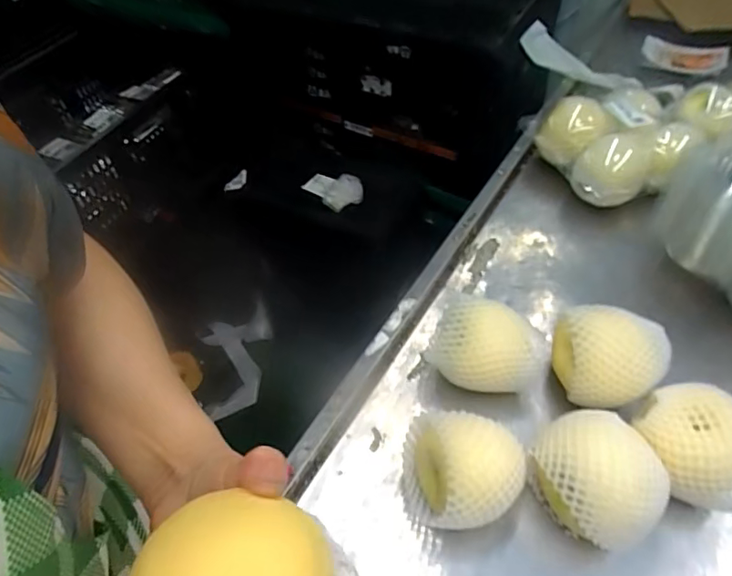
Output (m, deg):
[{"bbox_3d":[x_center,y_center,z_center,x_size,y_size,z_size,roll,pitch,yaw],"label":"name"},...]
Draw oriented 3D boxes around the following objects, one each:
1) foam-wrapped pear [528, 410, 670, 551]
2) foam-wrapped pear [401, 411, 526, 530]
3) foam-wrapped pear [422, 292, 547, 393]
[{"bbox_3d":[0.194,0.163,0.441,0.091,0.092,0.104,-24,53,-14],"label":"foam-wrapped pear"},{"bbox_3d":[0.084,0.164,0.458,0.100,0.088,0.088,3,51,7],"label":"foam-wrapped pear"},{"bbox_3d":[0.124,0.068,0.534,0.109,0.083,0.080,22,56,21],"label":"foam-wrapped pear"}]

